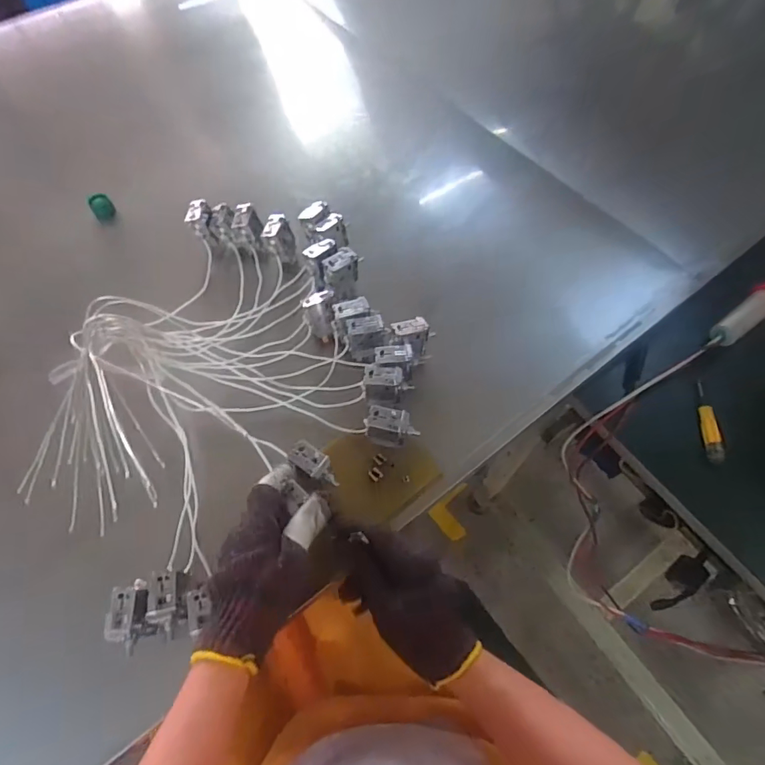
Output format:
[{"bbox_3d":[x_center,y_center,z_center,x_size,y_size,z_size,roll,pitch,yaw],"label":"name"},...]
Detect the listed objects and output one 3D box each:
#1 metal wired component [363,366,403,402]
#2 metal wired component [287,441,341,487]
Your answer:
[{"bbox_3d":[0.000,0.002,0.510,0.039,0.046,0.029,3,62,2],"label":"metal wired component"},{"bbox_3d":[-0.065,0.077,0.449,0.052,0.021,0.025,34,67,17],"label":"metal wired component"}]

